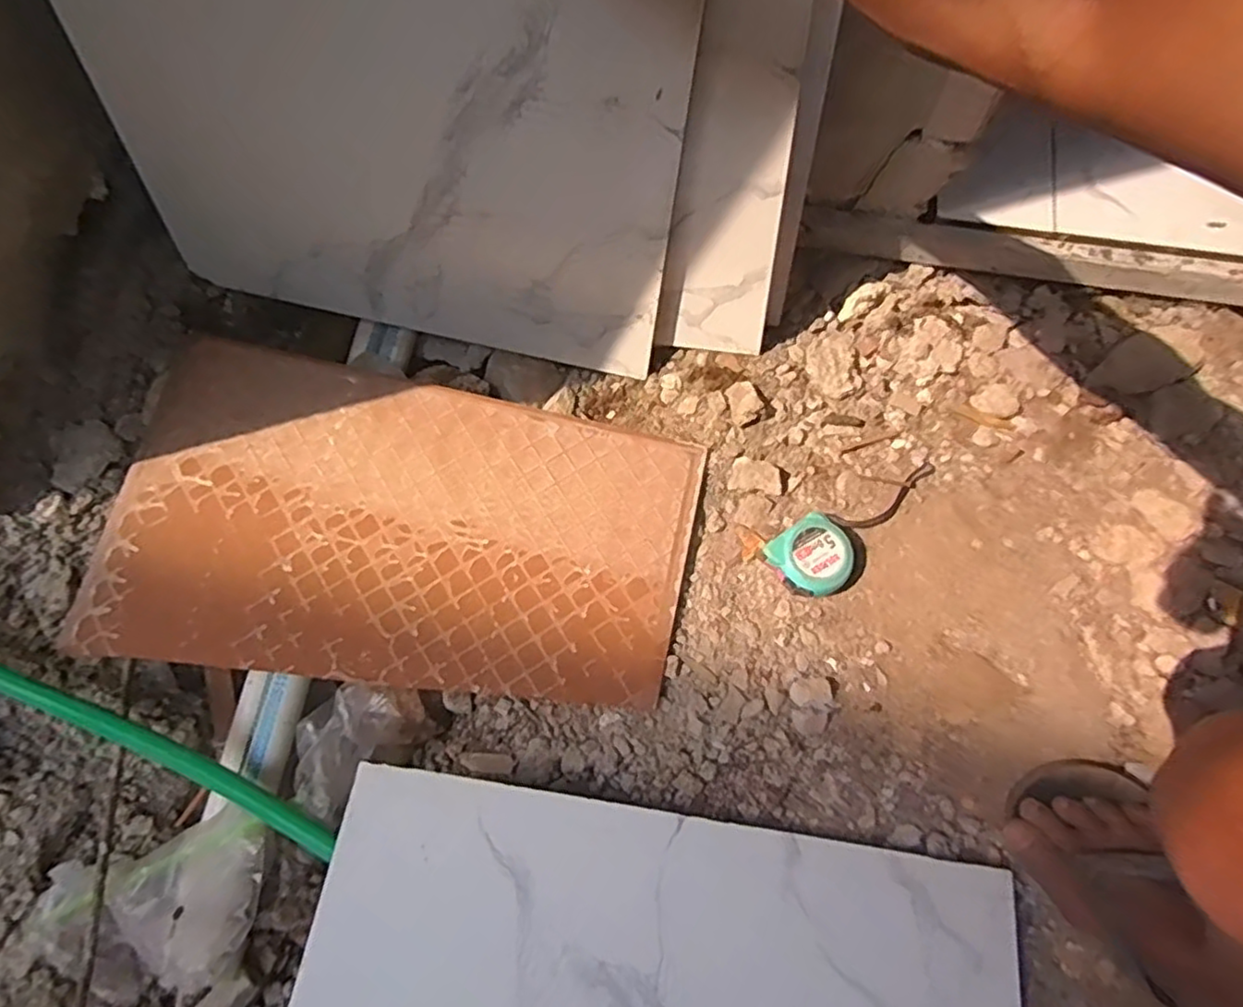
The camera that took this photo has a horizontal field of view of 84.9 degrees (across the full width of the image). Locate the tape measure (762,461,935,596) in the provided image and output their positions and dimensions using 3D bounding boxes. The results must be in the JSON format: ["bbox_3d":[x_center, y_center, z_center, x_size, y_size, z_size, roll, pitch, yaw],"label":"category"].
[{"bbox_3d":[0.218,0.017,0.609,0.189,0.034,0.061,-32,69,-13],"label":"tape measure"}]

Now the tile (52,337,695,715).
[{"bbox_3d":[-0.191,0.020,0.606,0.490,0.007,0.275,11,76,-1],"label":"tile"}]

